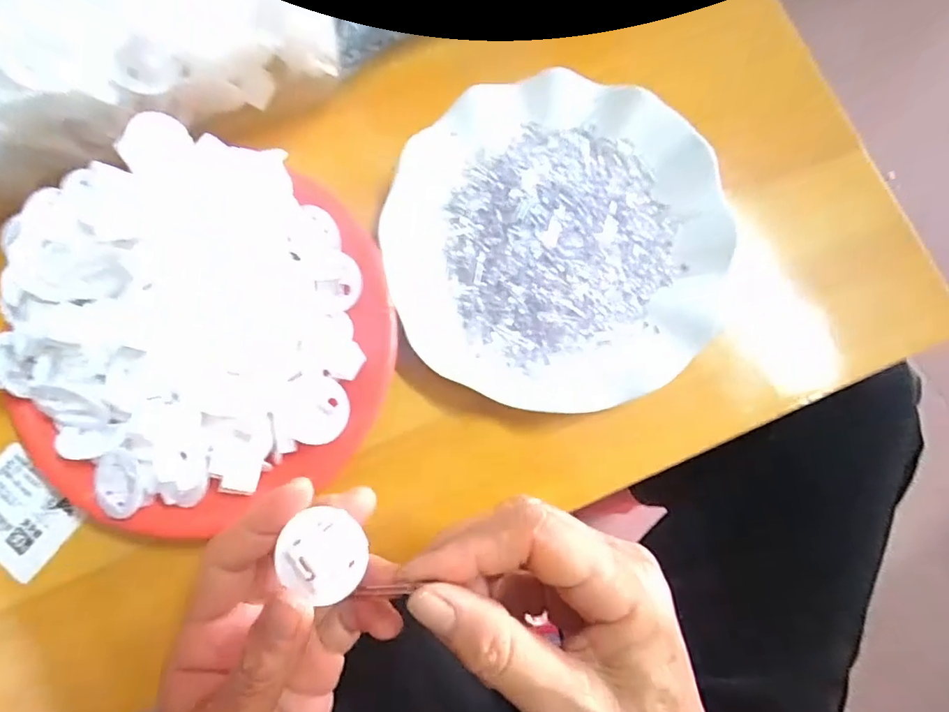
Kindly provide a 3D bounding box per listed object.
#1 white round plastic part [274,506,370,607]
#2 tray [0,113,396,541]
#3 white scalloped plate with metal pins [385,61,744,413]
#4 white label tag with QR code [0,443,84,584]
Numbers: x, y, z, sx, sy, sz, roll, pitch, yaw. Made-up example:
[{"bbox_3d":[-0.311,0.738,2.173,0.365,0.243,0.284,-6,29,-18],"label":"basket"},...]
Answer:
[{"bbox_3d":[-0.053,0.071,0.190,0.031,0.006,0.031,16,63,-33],"label":"white round plastic part"},{"bbox_3d":[-0.136,-0.016,0.261,0.175,0.052,0.185,0,81,-1],"label":"tray"},{"bbox_3d":[0.045,-0.065,0.296,0.179,0.036,0.180,0,86,0],"label":"white scalloped plate with metal pins"},{"bbox_3d":[-0.244,0.084,0.278,0.061,0.005,0.045,39,82,5],"label":"white label tag with QR code"}]

